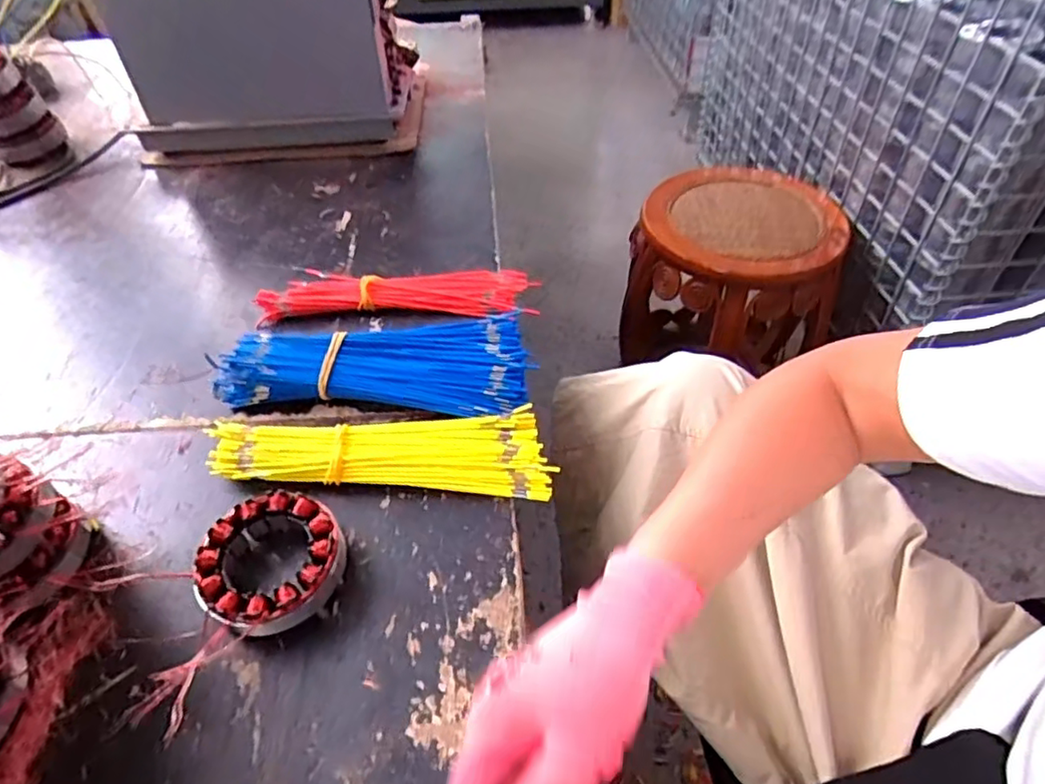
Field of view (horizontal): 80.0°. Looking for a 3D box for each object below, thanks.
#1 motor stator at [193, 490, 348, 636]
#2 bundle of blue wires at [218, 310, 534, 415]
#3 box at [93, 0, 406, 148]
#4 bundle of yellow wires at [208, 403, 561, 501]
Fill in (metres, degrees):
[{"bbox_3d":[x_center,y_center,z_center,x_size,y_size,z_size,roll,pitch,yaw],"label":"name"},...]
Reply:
[{"bbox_3d":[-0.158,0.109,0.398,0.086,0.034,0.084,-3,47,3],"label":"motor stator"},{"bbox_3d":[-0.124,-0.025,0.507,0.250,0.033,0.091,-3,47,3],"label":"bundle of blue wires"},{"bbox_3d":[-0.310,-0.395,0.743,0.308,0.204,0.082,-2,47,0],"label":"box"},{"bbox_3d":[-0.102,0.037,0.458,0.242,0.026,0.065,0,47,6],"label":"bundle of yellow wires"}]

